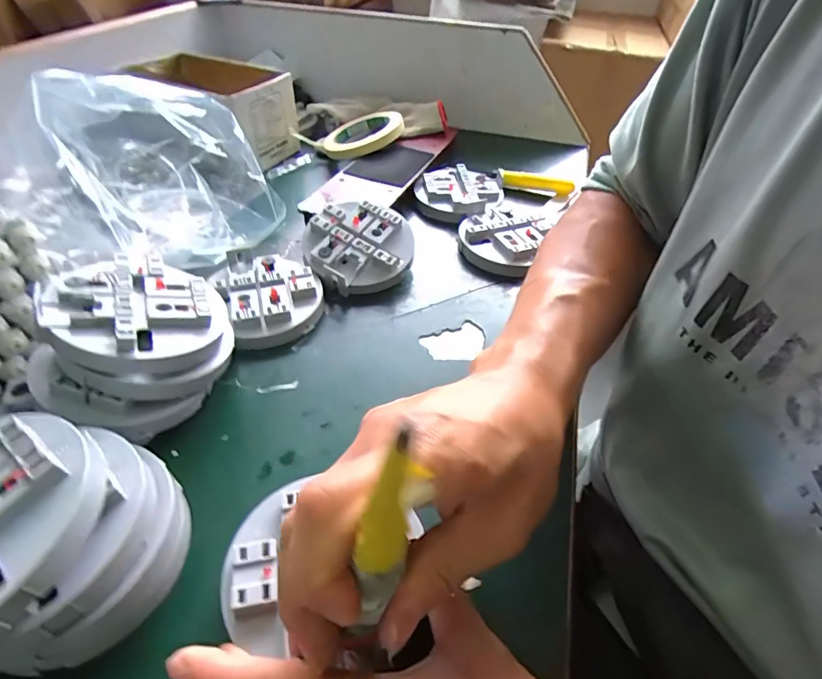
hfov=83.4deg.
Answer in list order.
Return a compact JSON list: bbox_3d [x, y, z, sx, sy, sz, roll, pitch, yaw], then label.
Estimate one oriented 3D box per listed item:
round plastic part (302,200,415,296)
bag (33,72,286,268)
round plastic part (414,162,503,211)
[{"bbox_3d":[-0.047,-0.091,0.429,0.094,0.016,0.097,2,65,-4],"label":"round plastic part"},{"bbox_3d":[-0.235,-0.183,0.446,0.152,0.138,0.217,-23,46,-20],"label":"bag"},{"bbox_3d":[0.056,-0.181,0.540,0.099,0.016,0.099,-2,43,2],"label":"round plastic part"}]

